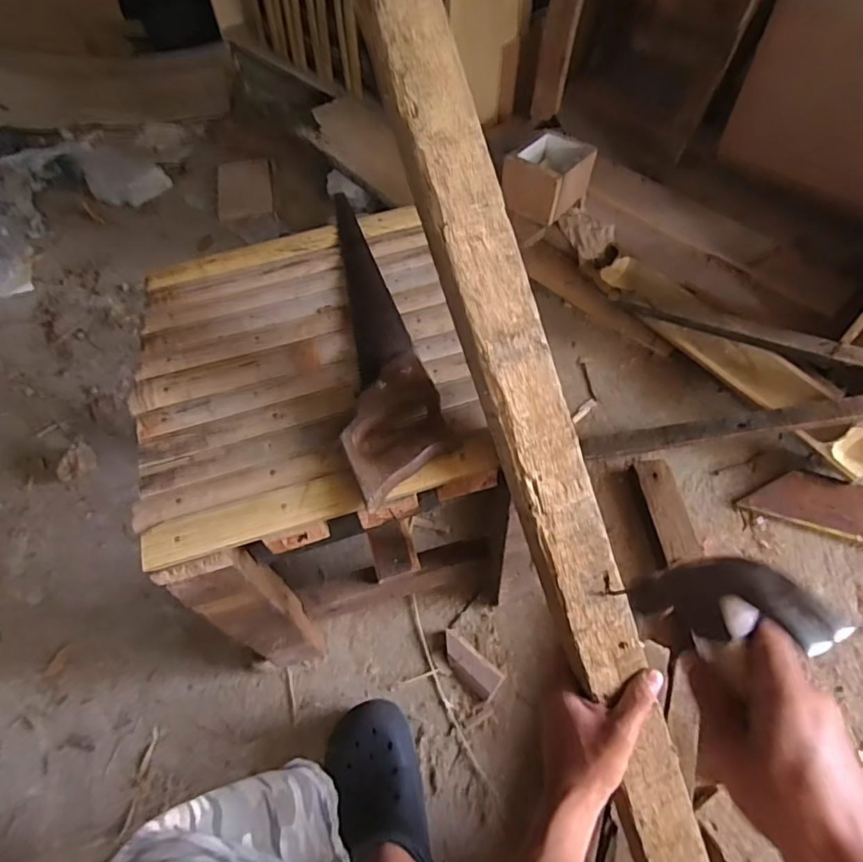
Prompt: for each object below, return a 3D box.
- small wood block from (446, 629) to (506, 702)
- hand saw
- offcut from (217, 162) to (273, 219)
[{"bbox_3d":[0.051,0.319,0.752,0.095,0.022,0.040,34,66,22],"label":"small wood block"},{"bbox_3d":[-0.060,-0.107,0.553,0.084,0.023,0.390,-13,58,-4],"label":"hand saw"},{"bbox_3d":[-0.466,-0.606,1.380,0.132,0.006,0.233,-12,58,-4],"label":"offcut"}]

